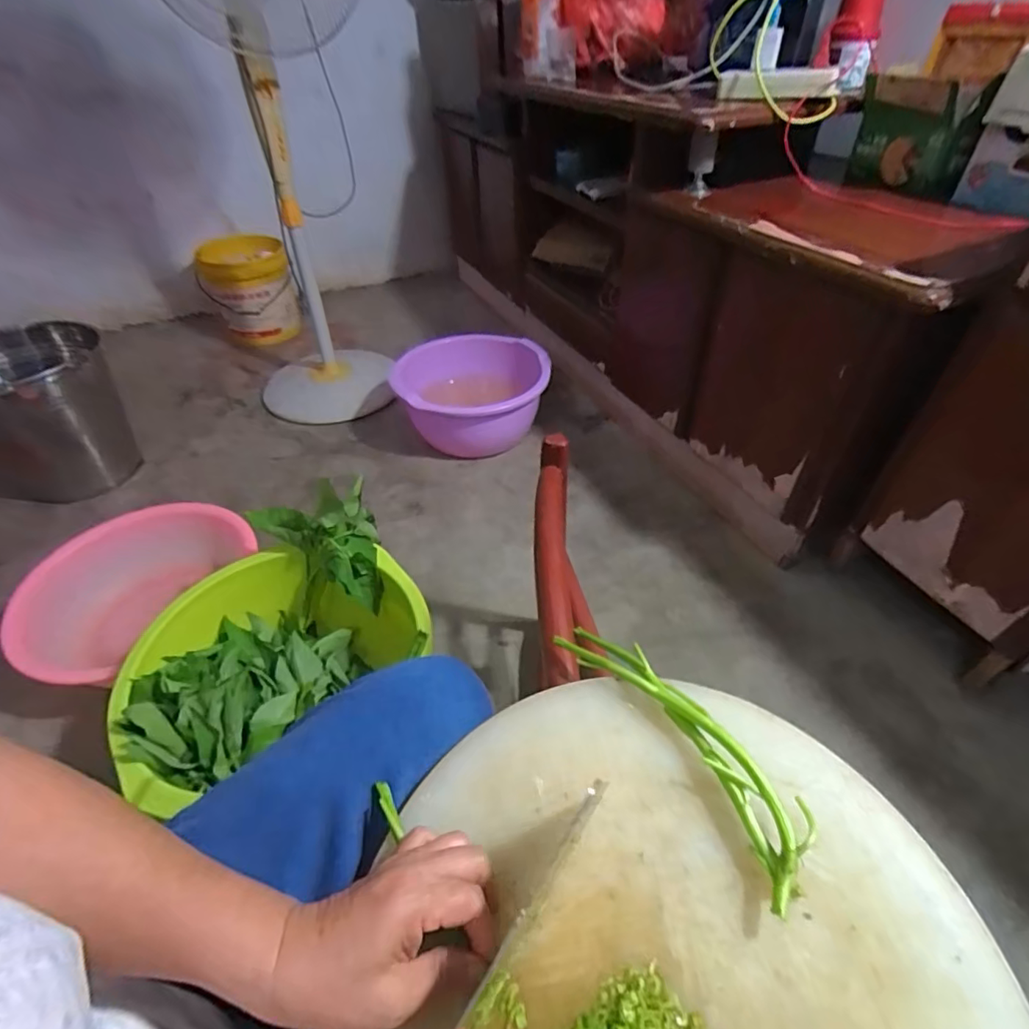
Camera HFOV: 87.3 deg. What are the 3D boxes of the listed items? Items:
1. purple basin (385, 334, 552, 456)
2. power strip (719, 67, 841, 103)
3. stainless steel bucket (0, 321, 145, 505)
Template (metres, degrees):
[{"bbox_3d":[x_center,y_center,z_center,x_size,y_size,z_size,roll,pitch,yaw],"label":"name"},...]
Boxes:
[{"bbox_3d":[-0.106,-0.275,1.339,0.356,0.201,0.324,-5,43,-4],"label":"purple basin"},{"bbox_3d":[0.432,-0.707,0.887,0.179,0.040,0.043,13,45,14],"label":"power strip"},{"bbox_3d":[-1.016,-0.198,1.183,0.291,0.345,0.295,-1,43,1],"label":"stainless steel bucket"}]

